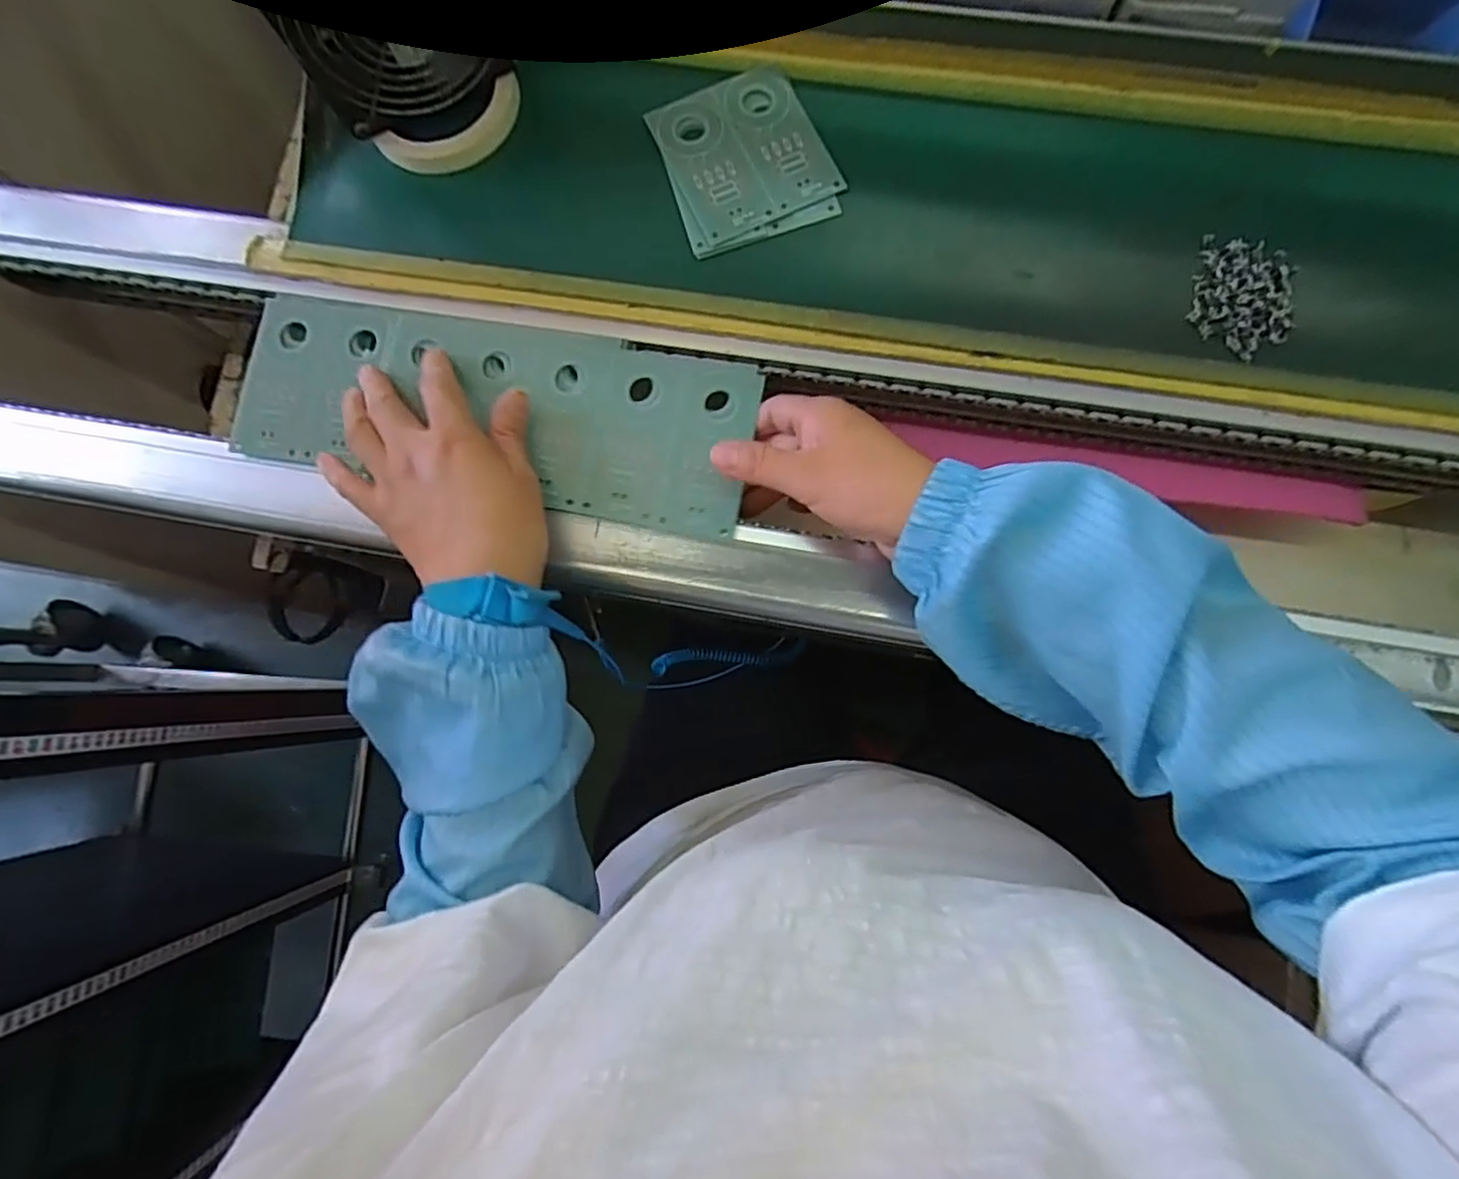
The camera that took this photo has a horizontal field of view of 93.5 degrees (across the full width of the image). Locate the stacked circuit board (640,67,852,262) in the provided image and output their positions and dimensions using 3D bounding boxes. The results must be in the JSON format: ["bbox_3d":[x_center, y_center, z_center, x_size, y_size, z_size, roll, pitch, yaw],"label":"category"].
[{"bbox_3d":[0.010,-0.272,0.433,0.099,0.009,0.115,-19,81,0],"label":"stacked circuit board"}]

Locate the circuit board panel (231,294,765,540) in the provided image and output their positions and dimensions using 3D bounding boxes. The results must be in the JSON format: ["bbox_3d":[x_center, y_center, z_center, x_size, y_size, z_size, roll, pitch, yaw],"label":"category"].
[{"bbox_3d":[-0.145,-0.110,0.412,0.312,0.009,0.106,13,82,7],"label":"circuit board panel"}]

